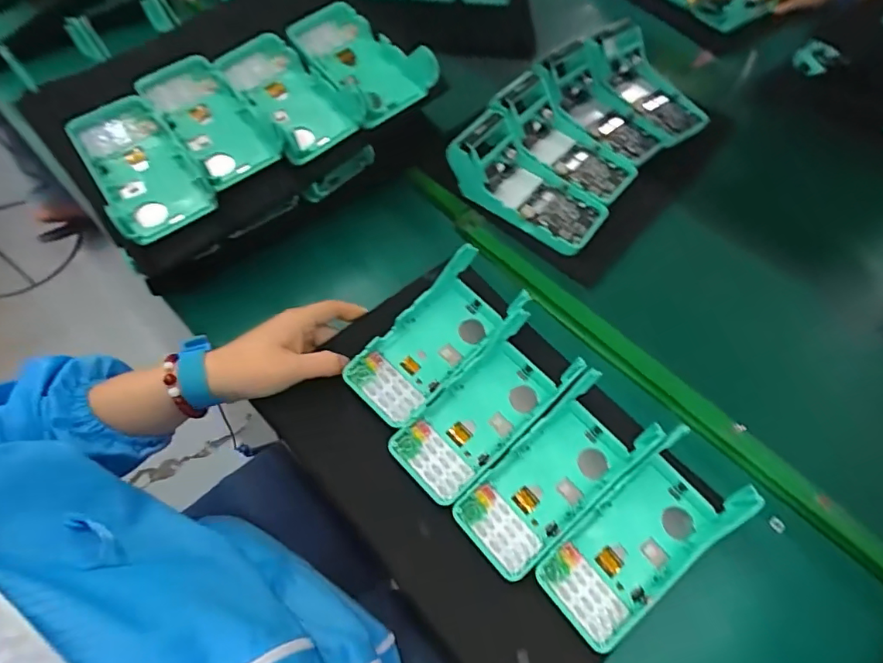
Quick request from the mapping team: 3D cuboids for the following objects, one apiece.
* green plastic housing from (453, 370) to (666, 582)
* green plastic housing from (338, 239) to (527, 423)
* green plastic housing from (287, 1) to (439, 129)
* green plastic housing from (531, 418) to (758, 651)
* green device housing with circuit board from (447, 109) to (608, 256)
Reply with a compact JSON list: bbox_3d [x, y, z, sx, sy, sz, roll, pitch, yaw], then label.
[{"bbox_3d":[0.095,0.112,0.415,0.174,0.045,0.075,-37,69,-20],"label":"green plastic housing"},{"bbox_3d":[-0.005,0.006,0.469,0.173,0.053,0.083,-40,70,-21],"label":"green plastic housing"},{"bbox_3d":[-0.082,-0.270,0.506,0.088,0.064,0.175,-30,66,-17],"label":"green plastic housing"},{"bbox_3d":[0.164,0.156,0.396,0.183,0.040,0.077,-35,68,-20],"label":"green plastic housing"},{"bbox_3d":[0.097,-0.159,0.540,0.162,0.064,0.081,32,65,15],"label":"green device housing with circuit board"}]

